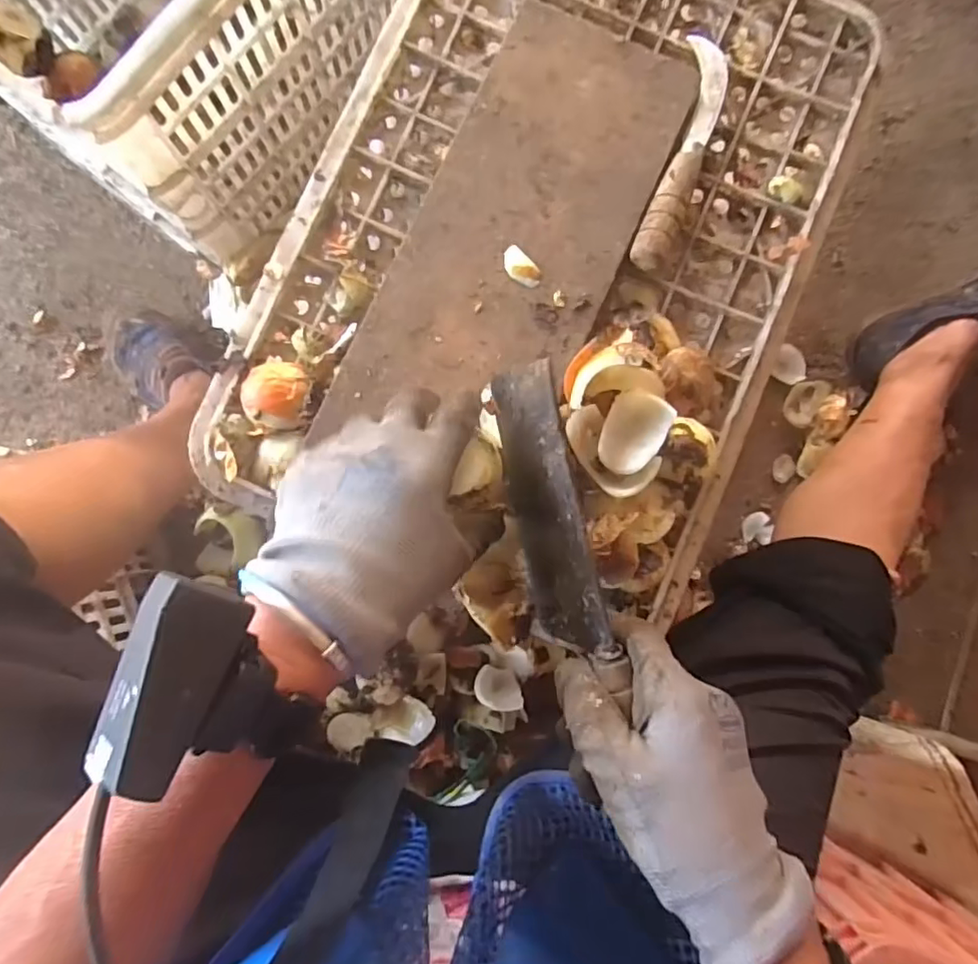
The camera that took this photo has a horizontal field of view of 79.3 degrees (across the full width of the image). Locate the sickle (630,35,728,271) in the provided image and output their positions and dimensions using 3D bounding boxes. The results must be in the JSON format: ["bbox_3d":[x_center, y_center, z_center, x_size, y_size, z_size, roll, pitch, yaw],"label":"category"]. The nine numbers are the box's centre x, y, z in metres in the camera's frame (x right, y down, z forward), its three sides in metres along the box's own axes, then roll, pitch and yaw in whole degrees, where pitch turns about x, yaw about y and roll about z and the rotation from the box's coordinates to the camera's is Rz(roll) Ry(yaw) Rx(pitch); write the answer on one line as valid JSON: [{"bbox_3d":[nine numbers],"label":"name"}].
[{"bbox_3d":[0.132,-0.223,0.394,0.031,0.019,0.176,17,86,-2],"label":"sickle"}]

